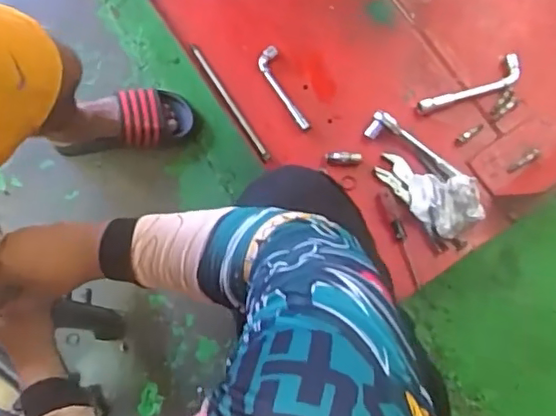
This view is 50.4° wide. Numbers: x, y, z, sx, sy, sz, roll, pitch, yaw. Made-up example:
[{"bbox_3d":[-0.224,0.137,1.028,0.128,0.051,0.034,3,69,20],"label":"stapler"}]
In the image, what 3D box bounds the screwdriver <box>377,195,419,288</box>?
[{"bbox_3d":[0.196,0.049,0.935,0.020,0.013,0.158,-21,76,-5],"label":"screwdriver"}]

